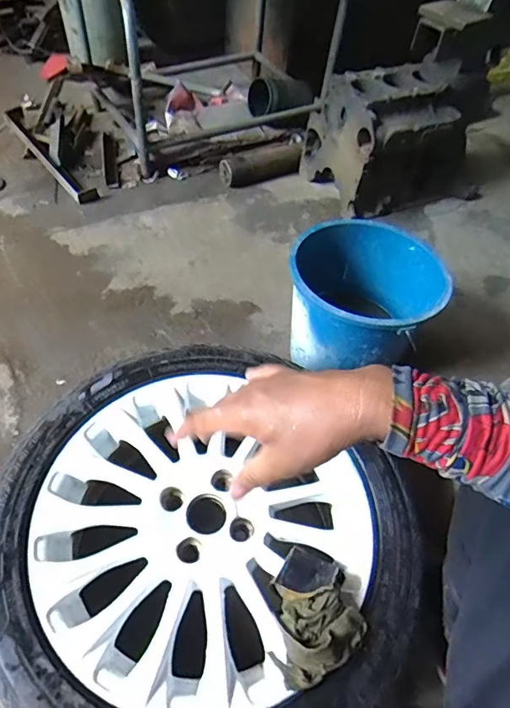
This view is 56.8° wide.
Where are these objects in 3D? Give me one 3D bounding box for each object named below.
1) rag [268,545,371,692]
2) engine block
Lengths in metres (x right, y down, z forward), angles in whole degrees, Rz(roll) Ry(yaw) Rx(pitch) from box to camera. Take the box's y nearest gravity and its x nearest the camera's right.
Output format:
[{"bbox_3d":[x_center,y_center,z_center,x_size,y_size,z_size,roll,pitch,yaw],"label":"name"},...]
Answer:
[{"bbox_3d":[0.067,0.294,0.546,0.105,0.049,0.140,-5,54,-15],"label":"rag"},{"bbox_3d":[0.394,-0.628,1.324,0.359,0.302,0.323,-15,57,-21],"label":"engine block"}]

